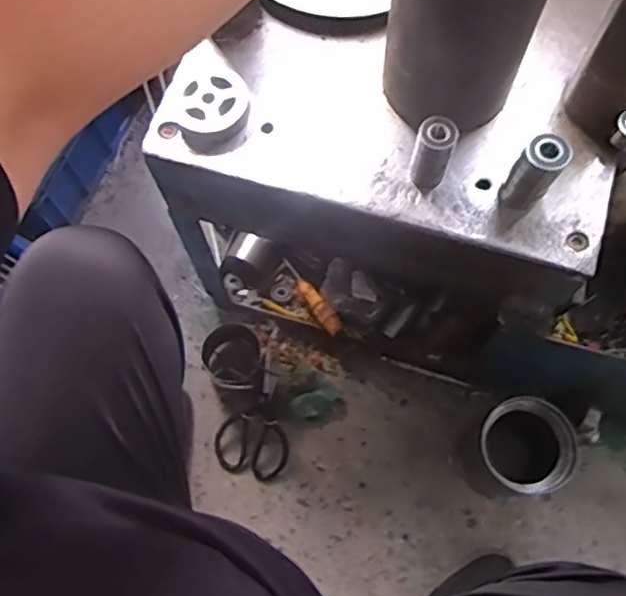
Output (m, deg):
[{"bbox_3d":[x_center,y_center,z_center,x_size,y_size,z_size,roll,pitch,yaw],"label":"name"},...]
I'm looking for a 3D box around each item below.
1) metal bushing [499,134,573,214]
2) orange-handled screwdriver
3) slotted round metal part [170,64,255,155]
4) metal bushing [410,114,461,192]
[{"bbox_3d":[0.202,-0.111,0.578,0.039,0.081,0.035,33,74,13],"label":"metal bushing"},{"bbox_3d":[-0.004,-0.007,1.018,0.029,0.032,0.168,-28,49,-9],"label":"orange-handled screwdriver"},{"bbox_3d":[-0.103,-0.194,0.642,0.076,0.029,0.088,-27,71,-8],"label":"slotted round metal part"},{"bbox_3d":[0.114,-0.133,0.593,0.035,0.074,0.036,0,69,1],"label":"metal bushing"}]

